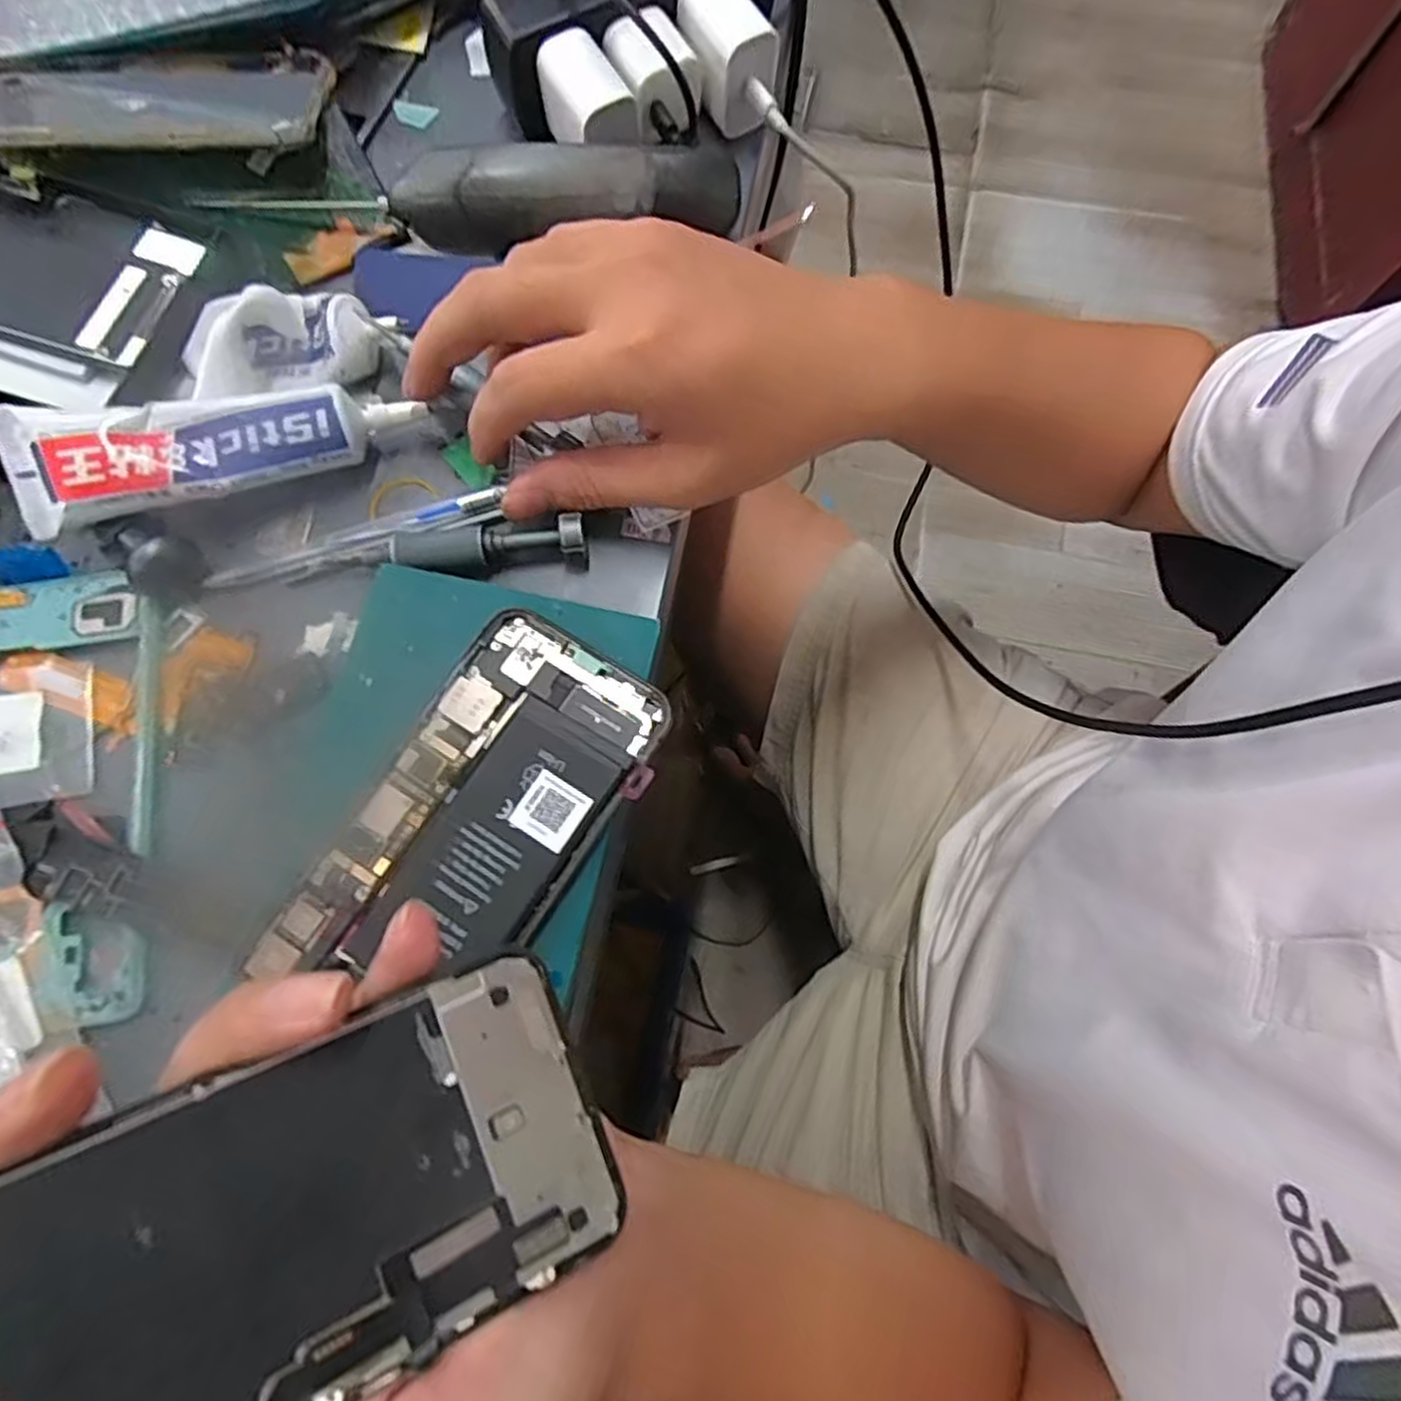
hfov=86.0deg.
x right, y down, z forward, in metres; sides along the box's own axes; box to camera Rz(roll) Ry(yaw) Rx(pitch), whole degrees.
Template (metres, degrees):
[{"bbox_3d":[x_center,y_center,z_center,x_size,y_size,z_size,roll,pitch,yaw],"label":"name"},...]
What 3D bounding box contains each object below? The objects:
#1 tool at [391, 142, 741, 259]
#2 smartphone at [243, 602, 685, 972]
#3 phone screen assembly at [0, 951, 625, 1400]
[{"bbox_3d":[-0.056,-0.213,0.316,0.141,0.031,0.028,1,73,1],"label":"tool"},{"bbox_3d":[-0.072,0.038,0.246,0.073,0.007,0.135,29,75,11],"label":"smartphone"},{"bbox_3d":[-0.091,0.112,0.153,0.142,0.004,0.069,-18,83,-21],"label":"phone screen assembly"}]

